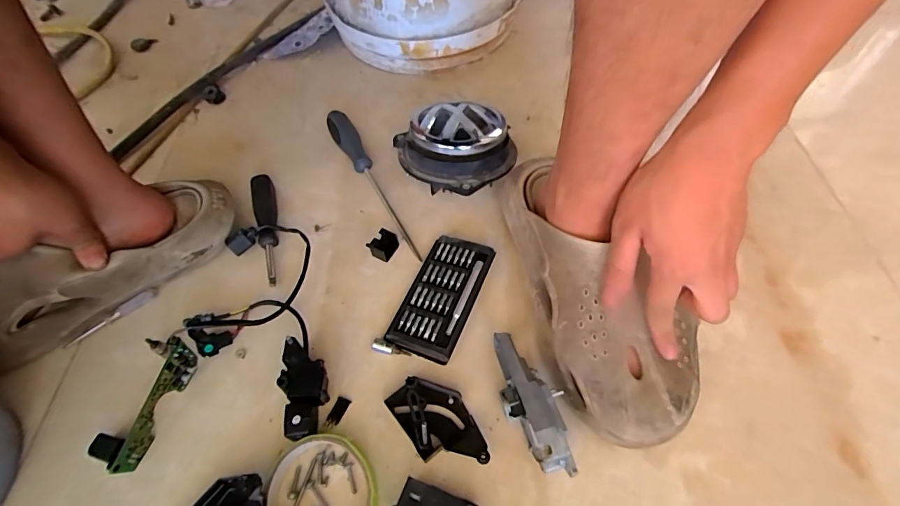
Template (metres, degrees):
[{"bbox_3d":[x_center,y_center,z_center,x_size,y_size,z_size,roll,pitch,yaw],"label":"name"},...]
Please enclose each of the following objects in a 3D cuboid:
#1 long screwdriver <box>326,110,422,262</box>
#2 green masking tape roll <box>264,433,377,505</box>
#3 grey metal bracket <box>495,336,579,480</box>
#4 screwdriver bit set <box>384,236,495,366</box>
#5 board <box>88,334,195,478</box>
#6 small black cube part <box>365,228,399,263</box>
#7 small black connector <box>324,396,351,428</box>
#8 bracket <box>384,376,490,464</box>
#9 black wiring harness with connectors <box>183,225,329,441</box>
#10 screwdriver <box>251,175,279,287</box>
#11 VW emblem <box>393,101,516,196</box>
[{"bbox_3d":[-0.098,-0.086,0.502,0.031,0.024,0.239,-22,59,-12],"label":"long screwdriver"},{"bbox_3d":[-0.100,0.189,0.331,0.078,0.018,0.088,-15,58,-8],"label":"green masking tape roll"},{"bbox_3d":[0.062,0.119,0.349,0.033,0.053,0.117,-25,59,-13],"label":"grey metal bracket"},{"bbox_3d":[-0.008,0.041,0.419,0.065,0.020,0.122,19,60,14],"label":"screwdriver bit set"},{"bbox_3d":[-0.263,0.123,0.362,0.043,0.043,0.101,13,58,11],"label":"board"},{"bbox_3d":[-0.070,-0.010,0.452,0.024,0.023,0.028,24,61,17],"label":"small black cube part"},{"bbox_3d":[-0.097,0.137,0.370,0.012,0.004,0.026,19,60,14],"label":"small black connector"},{"bbox_3d":[-0.009,0.142,0.357,0.053,0.020,0.087,-33,61,-18],"label":"bracket"},{"bbox_3d":[-0.184,0.064,0.403,0.119,0.032,0.230,-15,57,-7],"label":"black wiring harness with connectors"},{"bbox_3d":[-0.201,-0.027,0.471,0.023,0.019,0.143,-15,57,-7],"label":"screwdriver"},{"bbox_3d":[-0.001,-0.118,0.488,0.141,0.068,0.108,34,65,21],"label":"VW emblem"}]

